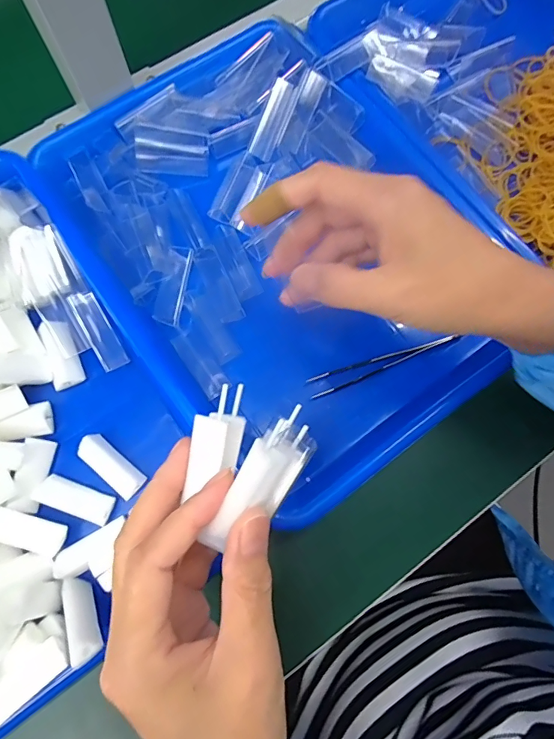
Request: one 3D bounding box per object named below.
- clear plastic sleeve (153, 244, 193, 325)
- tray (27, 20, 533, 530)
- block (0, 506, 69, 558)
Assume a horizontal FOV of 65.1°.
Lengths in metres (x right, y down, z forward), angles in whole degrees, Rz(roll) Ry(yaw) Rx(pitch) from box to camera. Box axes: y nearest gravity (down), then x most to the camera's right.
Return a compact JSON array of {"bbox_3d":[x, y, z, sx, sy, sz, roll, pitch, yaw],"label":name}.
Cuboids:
[{"bbox_3d":[-0.073,-0.059,0.306,0.017,0.007,0.056,10,75,1],"label":"clear plastic sleeve"},{"bbox_3d":[0.002,-0.093,0.313,0.226,0.040,0.331,-37,79,-10],"label":"tray"},{"bbox_3d":[-0.150,0.096,0.257,0.046,0.015,0.017,28,74,-22],"label":"block"}]

